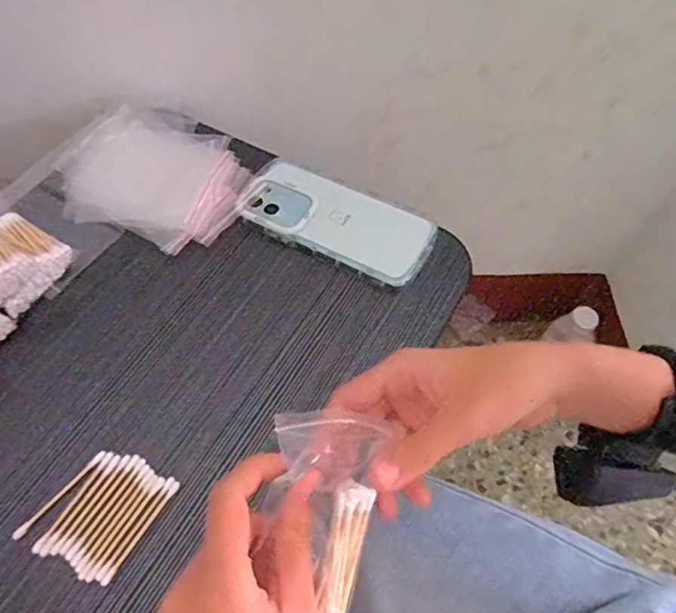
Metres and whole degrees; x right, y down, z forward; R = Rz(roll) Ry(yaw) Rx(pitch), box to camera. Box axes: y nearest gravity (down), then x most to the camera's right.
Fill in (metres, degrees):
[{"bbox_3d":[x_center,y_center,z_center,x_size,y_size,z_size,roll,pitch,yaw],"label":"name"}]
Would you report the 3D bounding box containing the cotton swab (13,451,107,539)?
[{"bbox_3d":[-0.181,0.123,0.337,0.006,0.005,0.069,36,66,19],"label":"cotton swab"}]

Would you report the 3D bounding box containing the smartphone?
[{"bbox_3d":[-0.002,-0.075,0.445,0.164,0.017,0.077,25,62,14],"label":"smartphone"}]

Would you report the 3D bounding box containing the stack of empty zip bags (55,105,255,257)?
[{"bbox_3d":[-0.166,-0.119,0.465,0.174,0.021,0.139,36,66,19],"label":"stack of empty zip bags"}]

